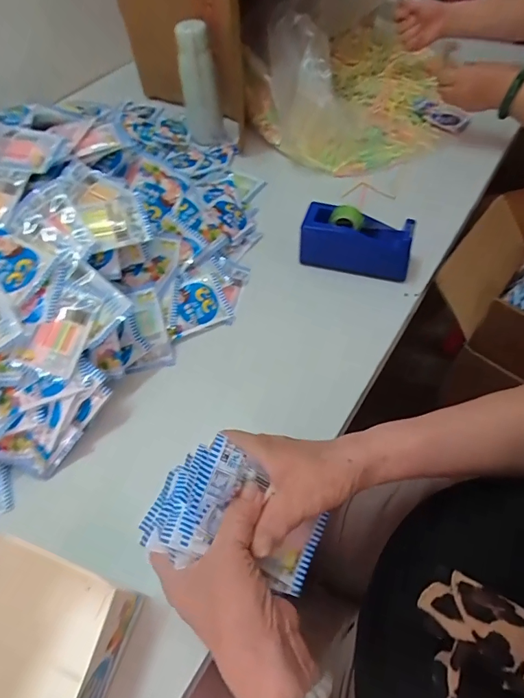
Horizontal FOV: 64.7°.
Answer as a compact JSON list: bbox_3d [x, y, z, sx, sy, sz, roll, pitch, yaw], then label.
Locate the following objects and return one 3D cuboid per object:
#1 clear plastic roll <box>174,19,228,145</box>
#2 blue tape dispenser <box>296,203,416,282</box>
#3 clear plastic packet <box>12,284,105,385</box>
[{"bbox_3d":[-0.109,-0.468,0.732,0.066,0.175,0.068,-10,55,-4],"label":"clear plastic roll"},{"bbox_3d":[0.129,-0.149,0.569,0.149,0.074,0.057,14,57,13],"label":"blue tape dispenser"},{"bbox_3d":[-0.206,-0.019,0.430,0.053,0.008,0.092,25,75,-1],"label":"clear plastic packet"}]

